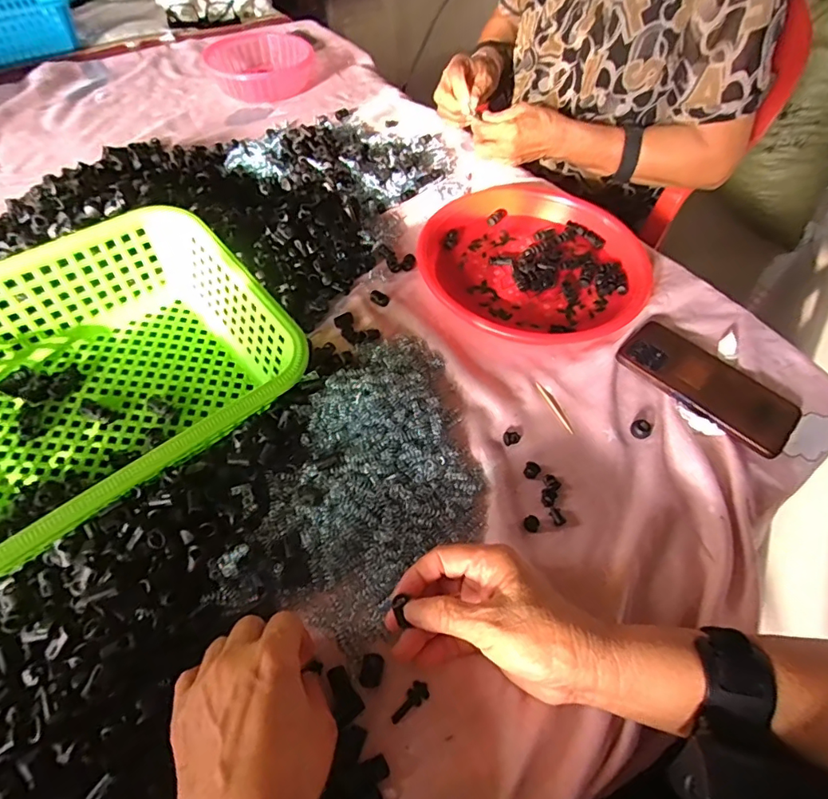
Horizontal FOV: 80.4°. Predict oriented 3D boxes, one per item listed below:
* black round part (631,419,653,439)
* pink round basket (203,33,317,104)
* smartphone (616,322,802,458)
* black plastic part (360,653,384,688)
[{"bbox_3d":[0.210,0.027,0.452,0.017,0.008,0.018,2,55,-2],"label":"black round part"},{"bbox_3d":[-0.247,-0.552,0.815,0.157,0.044,0.159,2,55,-2],"label":"pink round basket"},{"bbox_3d":[0.287,-0.018,0.480,0.162,0.013,0.085,39,61,22],"label":"smartphone"},{"bbox_3d":[-0.029,0.185,0.334,0.015,0.004,0.021,10,55,3],"label":"black plastic part"}]

